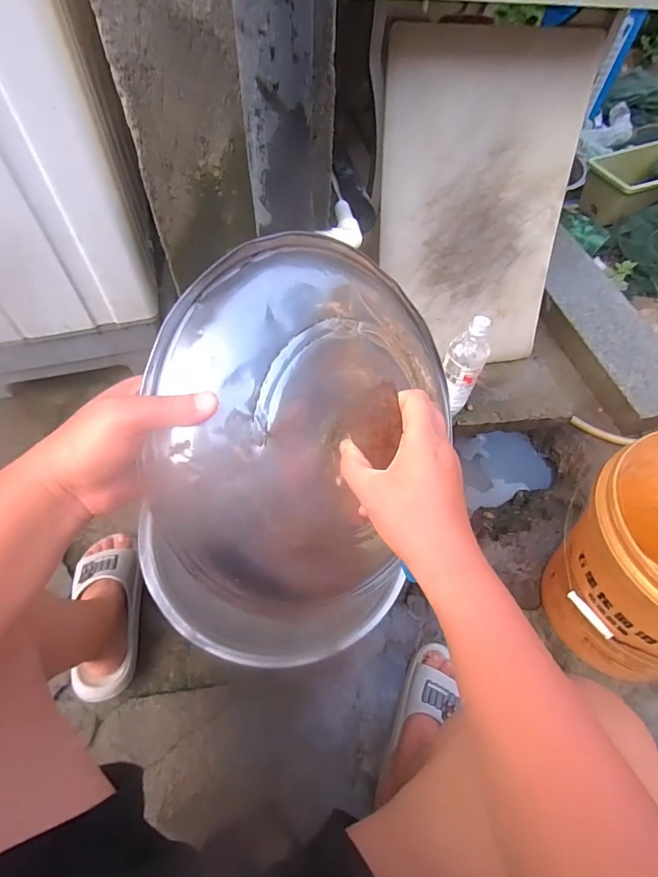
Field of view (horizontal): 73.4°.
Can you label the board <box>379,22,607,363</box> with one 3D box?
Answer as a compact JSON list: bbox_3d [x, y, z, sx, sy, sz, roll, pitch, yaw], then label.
[{"bbox_3d":[0.278,-0.408,0.837,0.359,0.544,0.034,-8,35,-9],"label":"board"}]

